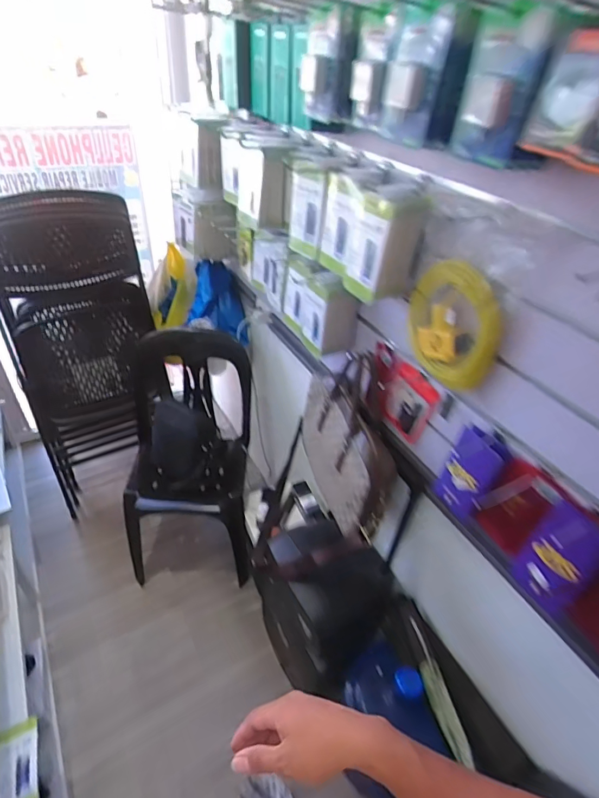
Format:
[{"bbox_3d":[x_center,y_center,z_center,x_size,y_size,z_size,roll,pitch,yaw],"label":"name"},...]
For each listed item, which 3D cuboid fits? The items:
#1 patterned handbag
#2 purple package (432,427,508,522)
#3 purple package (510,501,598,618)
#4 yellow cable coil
[{"bbox_3d":[0.111,0.081,0.967,0.096,0.365,0.347,-9,41,-17],"label":"patterned handbag"},{"bbox_3d":[0.286,0.131,0.736,0.029,0.185,0.091,-16,44,-25],"label":"purple package"},{"bbox_3d":[0.371,0.229,0.618,0.027,0.168,0.087,-18,45,-27],"label":"purple package"},{"bbox_3d":[0.236,-0.122,0.689,0.037,0.197,0.178,-18,45,-27],"label":"yellow cable coil"}]

